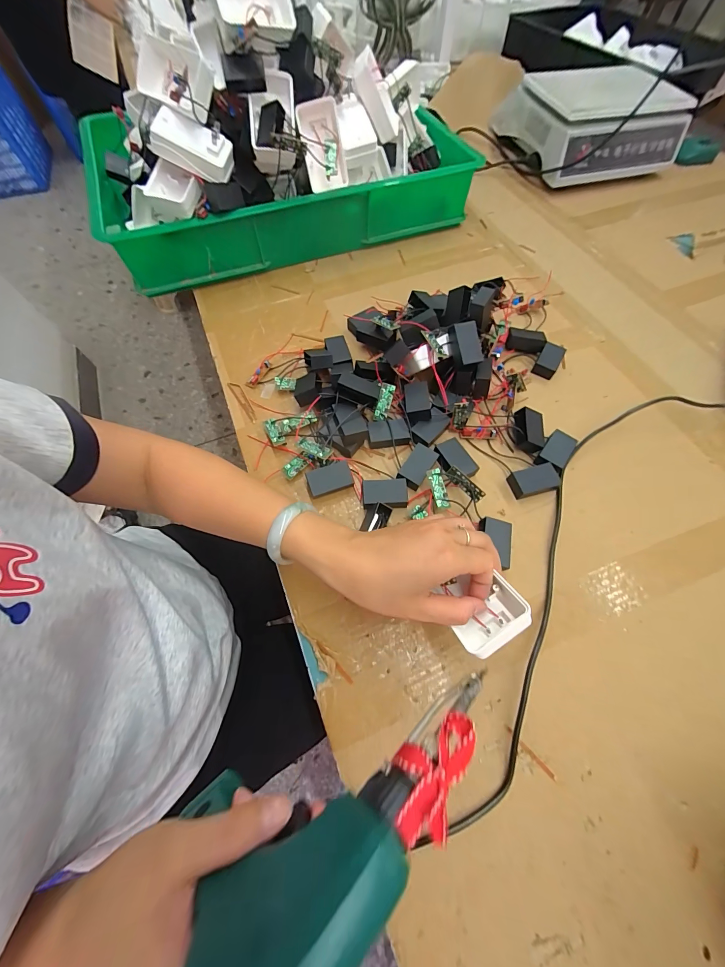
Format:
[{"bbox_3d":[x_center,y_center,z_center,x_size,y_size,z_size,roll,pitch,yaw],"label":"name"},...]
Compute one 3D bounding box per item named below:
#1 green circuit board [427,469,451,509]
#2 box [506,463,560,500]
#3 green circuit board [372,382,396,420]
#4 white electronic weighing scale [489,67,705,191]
[{"bbox_3d":[0.082,0.005,0.351,0.015,0.005,0.044,-18,93,-10],"label":"green circuit board"},{"bbox_3d":[0.194,-0.001,0.373,0.052,0.017,0.029,-13,65,-7],"label":"box"},{"bbox_3d":[0.026,-0.099,0.399,0.017,0.009,0.045,21,105,9],"label":"green circuit board"},{"bbox_3d":[0.465,-0.747,0.684,0.286,0.113,0.267,-19,66,-10],"label":"white electronic weighing scale"}]

